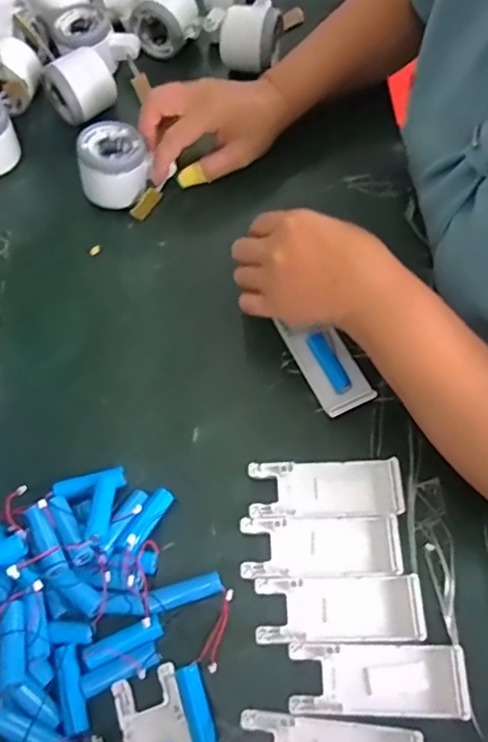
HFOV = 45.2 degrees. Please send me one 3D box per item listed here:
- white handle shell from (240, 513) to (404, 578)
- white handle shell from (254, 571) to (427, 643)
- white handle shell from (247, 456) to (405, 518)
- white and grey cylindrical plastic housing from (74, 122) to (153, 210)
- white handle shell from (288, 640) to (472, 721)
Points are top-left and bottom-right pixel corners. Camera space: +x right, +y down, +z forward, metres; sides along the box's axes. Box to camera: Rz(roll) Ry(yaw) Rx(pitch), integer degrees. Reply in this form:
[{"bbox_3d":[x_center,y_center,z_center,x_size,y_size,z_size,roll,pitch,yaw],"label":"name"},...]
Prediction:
[{"bbox_3d":[0.051,0.117,0.391,0.102,0.012,0.038,-2,63,2],"label":"white handle shell"},{"bbox_3d":[0.060,0.150,0.371,0.102,0.007,0.040,-2,63,2],"label":"white handle shell"},{"bbox_3d":[0.057,0.081,0.406,0.102,0.009,0.038,-1,63,3],"label":"white handle shell"},{"bbox_3d":[-0.116,-0.181,0.524,0.061,0.054,0.056,-19,63,-7],"label":"white and grey cylindrical plastic housing"},{"bbox_3d":[0.081,0.185,0.353,0.101,0.010,0.040,0,63,3],"label":"white handle shell"}]

